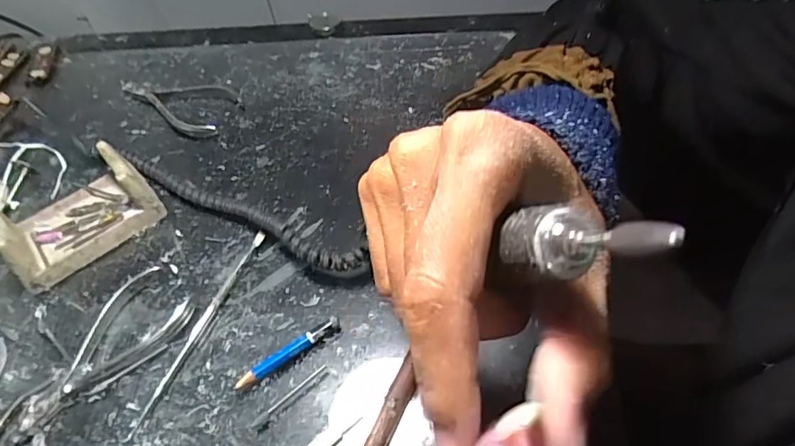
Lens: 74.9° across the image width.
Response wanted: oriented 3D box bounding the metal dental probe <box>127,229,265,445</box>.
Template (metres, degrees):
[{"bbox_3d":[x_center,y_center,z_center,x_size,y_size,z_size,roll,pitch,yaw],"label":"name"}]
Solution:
[{"bbox_3d":[-0.118,0.061,0.317,0.007,0.008,0.141,14,55,17],"label":"metal dental probe"}]

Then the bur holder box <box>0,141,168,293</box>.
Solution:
[{"bbox_3d":[-0.226,-0.009,0.365,0.095,0.043,0.064,-36,57,-20],"label":"bur holder box"}]

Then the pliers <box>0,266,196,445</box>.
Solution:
[{"bbox_3d":[-0.183,0.087,0.305,0.055,0.009,0.135,24,58,22],"label":"pliers"}]

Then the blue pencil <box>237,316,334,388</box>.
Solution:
[{"bbox_3d":[-0.062,0.075,0.299,0.064,0.010,0.007,-32,56,-18],"label":"blue pencil"}]

